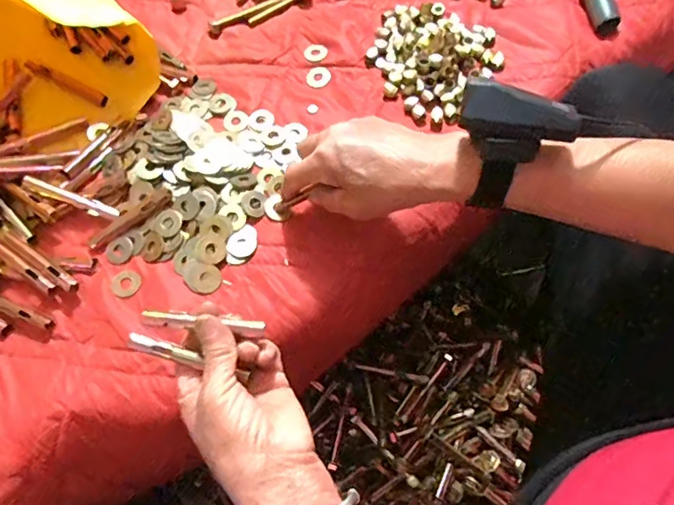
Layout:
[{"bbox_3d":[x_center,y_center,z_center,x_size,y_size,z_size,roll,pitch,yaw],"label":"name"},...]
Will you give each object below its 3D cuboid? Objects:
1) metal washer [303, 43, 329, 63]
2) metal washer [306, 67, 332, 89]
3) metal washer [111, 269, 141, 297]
[{"bbox_3d":[-0.022,-0.207,0.506,0.024,0.004,0.022,-6,66,0],"label":"metal washer"},{"bbox_3d":[-0.019,-0.179,0.498,0.027,0.005,0.025,-3,76,11],"label":"metal washer"},{"bbox_3d":[-0.179,0.026,0.413,0.025,0.004,0.024,-1,66,3],"label":"metal washer"}]

